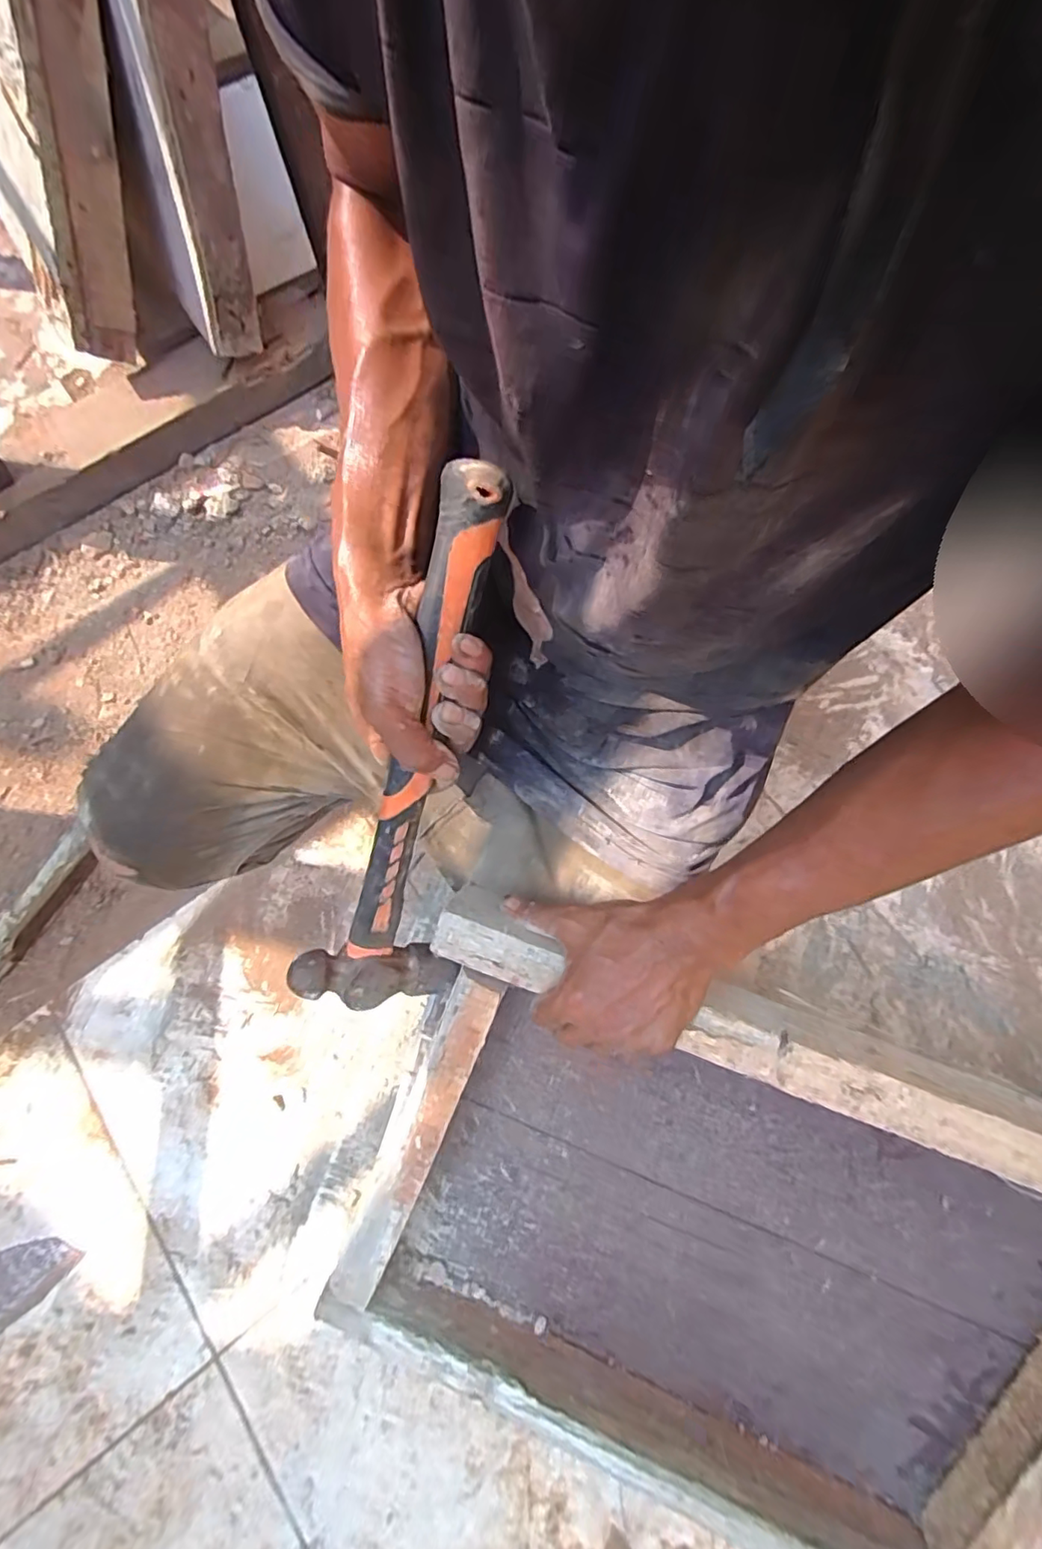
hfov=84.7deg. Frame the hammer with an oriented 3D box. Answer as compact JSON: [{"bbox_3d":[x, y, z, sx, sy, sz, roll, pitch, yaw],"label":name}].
[{"bbox_3d":[-0.063,-0.003,0.368,0.095,0.057,0.355,17,107,5],"label":"hammer"}]

